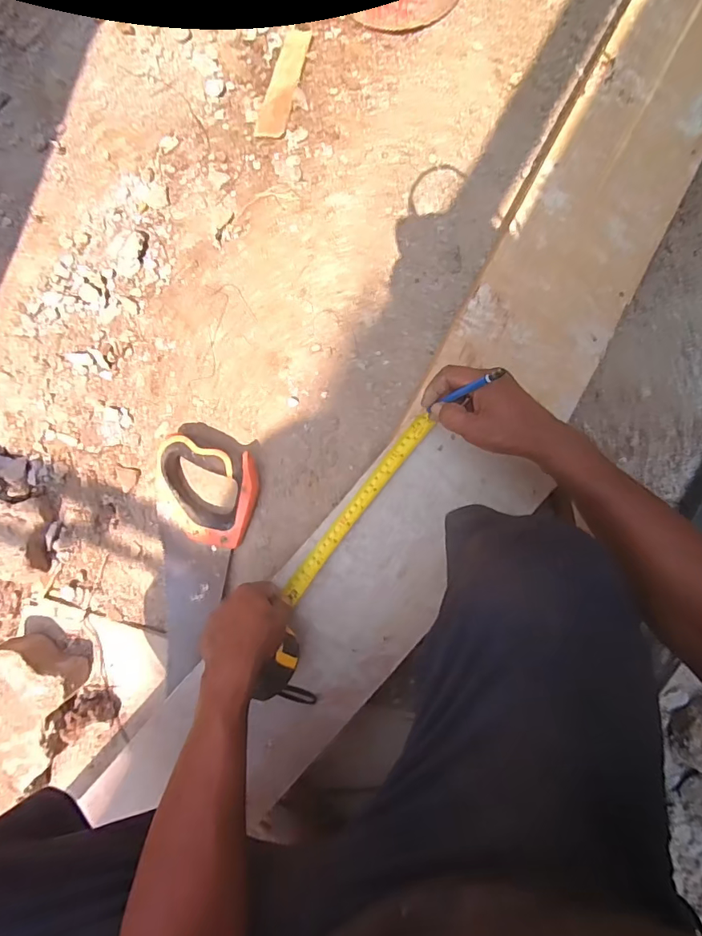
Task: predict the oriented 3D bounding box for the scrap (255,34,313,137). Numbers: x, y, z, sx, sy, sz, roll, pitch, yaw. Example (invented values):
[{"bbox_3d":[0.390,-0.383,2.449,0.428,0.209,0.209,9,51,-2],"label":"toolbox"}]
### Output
[{"bbox_3d":[-0.095,-0.557,0.665,0.043,0.007,0.167,16,88,-1],"label":"scrap"}]

